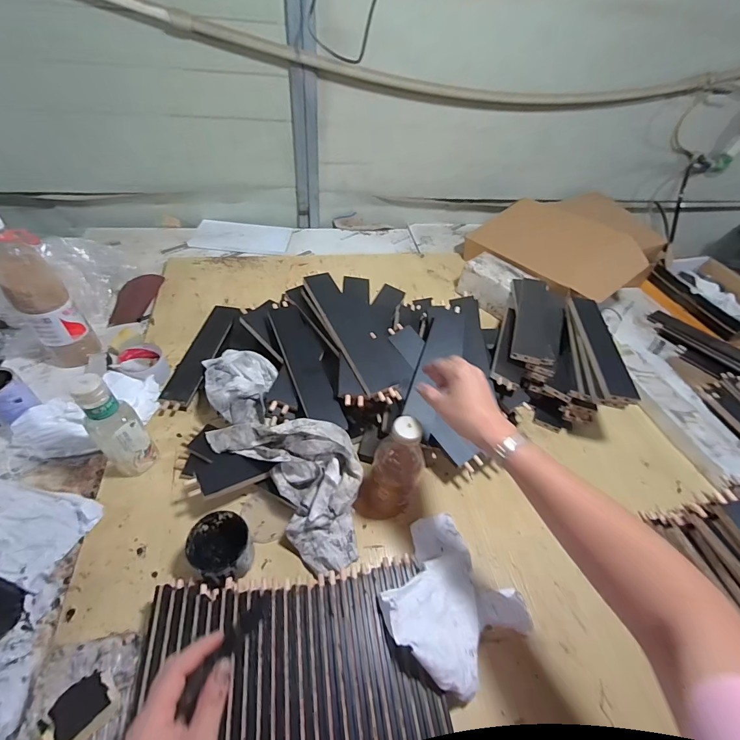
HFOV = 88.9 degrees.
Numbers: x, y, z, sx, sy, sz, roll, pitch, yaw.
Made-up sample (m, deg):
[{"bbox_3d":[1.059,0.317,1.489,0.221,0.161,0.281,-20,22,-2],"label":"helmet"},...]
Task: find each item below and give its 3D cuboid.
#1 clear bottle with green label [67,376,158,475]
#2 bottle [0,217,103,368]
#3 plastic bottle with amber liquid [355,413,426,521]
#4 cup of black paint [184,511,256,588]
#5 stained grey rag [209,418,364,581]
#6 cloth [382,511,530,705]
[{"bbox_3d":[-0.377,0.092,0.565,0.051,0.200,0.060,35,54,22],"label":"clear bottle with green label"},{"bbox_3d":[-0.607,-0.131,0.697,0.090,0.276,0.082,-34,60,-31],"label":"bottle"},{"bbox_3d":[0.032,0.152,0.561,0.080,0.205,0.065,15,49,6],"label":"plastic bottle with amber liquid"},{"bbox_3d":[-0.207,0.250,0.530,0.076,0.075,0.086,-24,55,-25],"label":"cup of black paint"},{"bbox_3d":[-0.114,0.152,0.595,0.297,0.125,0.145,38,55,24],"label":"stained grey rag"},{"bbox_3d":[0.102,0.307,0.515,0.201,0.033,0.184,-8,40,-47],"label":"cloth"}]

